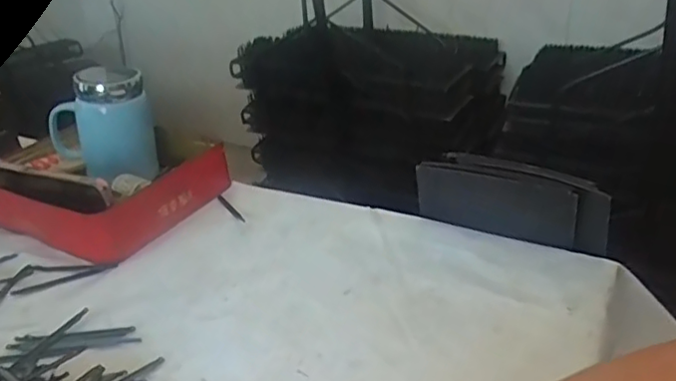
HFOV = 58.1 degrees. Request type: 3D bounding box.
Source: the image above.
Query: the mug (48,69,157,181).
[{"bbox_3d":[-0.284,-0.079,0.731,0.118,0.129,0.081,-15,29,-20],"label":"mug"}]

